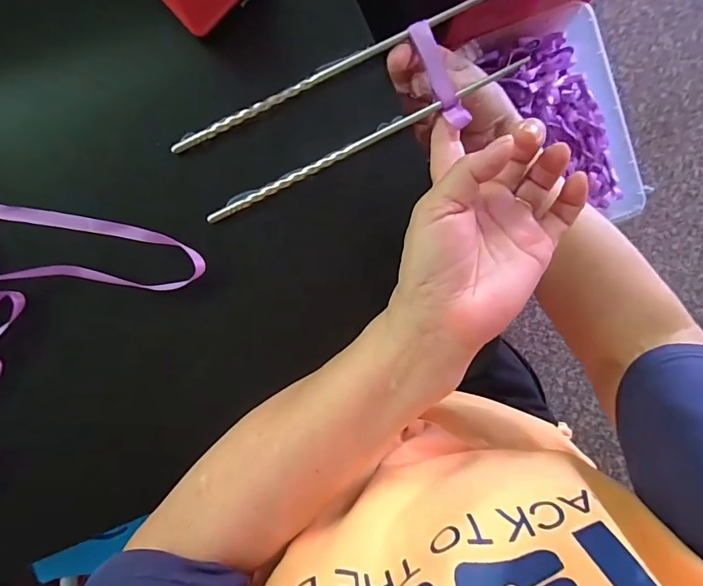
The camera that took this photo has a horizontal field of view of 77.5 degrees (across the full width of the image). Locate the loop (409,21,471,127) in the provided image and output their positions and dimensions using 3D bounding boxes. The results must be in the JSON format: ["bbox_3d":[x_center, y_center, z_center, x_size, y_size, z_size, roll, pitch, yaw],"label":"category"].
[{"bbox_3d":[0.054,-0.134,0.269,0.013,0.006,0.066,-26,98,1],"label":"loop"}]

